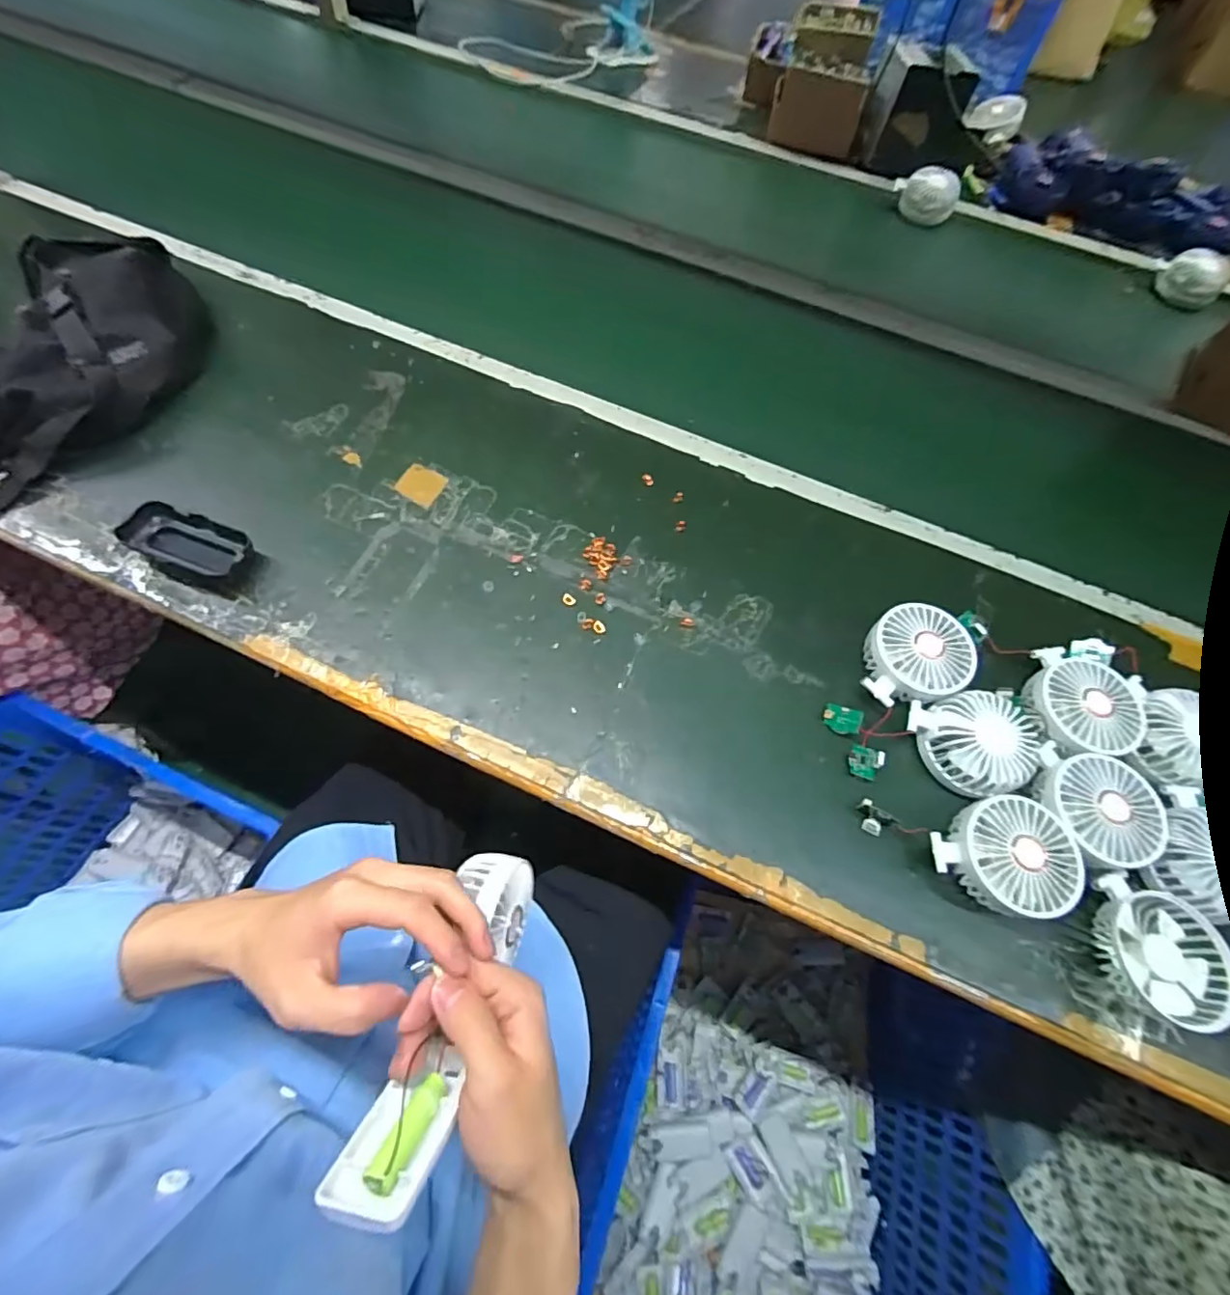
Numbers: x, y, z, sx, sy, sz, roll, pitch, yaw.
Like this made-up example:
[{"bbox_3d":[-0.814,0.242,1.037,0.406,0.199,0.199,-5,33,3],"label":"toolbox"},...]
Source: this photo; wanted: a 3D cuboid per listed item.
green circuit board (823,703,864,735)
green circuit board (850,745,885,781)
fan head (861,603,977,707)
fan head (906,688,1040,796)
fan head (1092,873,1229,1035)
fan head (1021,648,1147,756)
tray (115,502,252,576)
[{"bbox_3d":[0.203,0.065,0.509,0.031,0.004,0.024,13,79,26],"label":"green circuit board"},{"bbox_3d":[0.220,0.101,0.498,0.026,0.009,0.027,16,75,22],"label":"green circuit board"},{"bbox_3d":[0.276,0.010,0.522,0.095,0.041,0.098,8,63,-1],"label":"fan head"},{"bbox_3d":[0.314,0.084,0.492,0.103,0.042,0.084,-5,64,-8],"label":"fan head"},{"bbox_3d":[0.412,0.233,0.433,0.088,0.032,0.091,2,63,-4],"label":"fan head"},{"bbox_3d":[0.413,0.055,0.509,0.090,0.040,0.093,2,63,-4],"label":"fan head"},{"bbox_3d":[-0.398,-0.098,0.532,0.104,0.031,0.048,14,63,2],"label":"tray"}]

